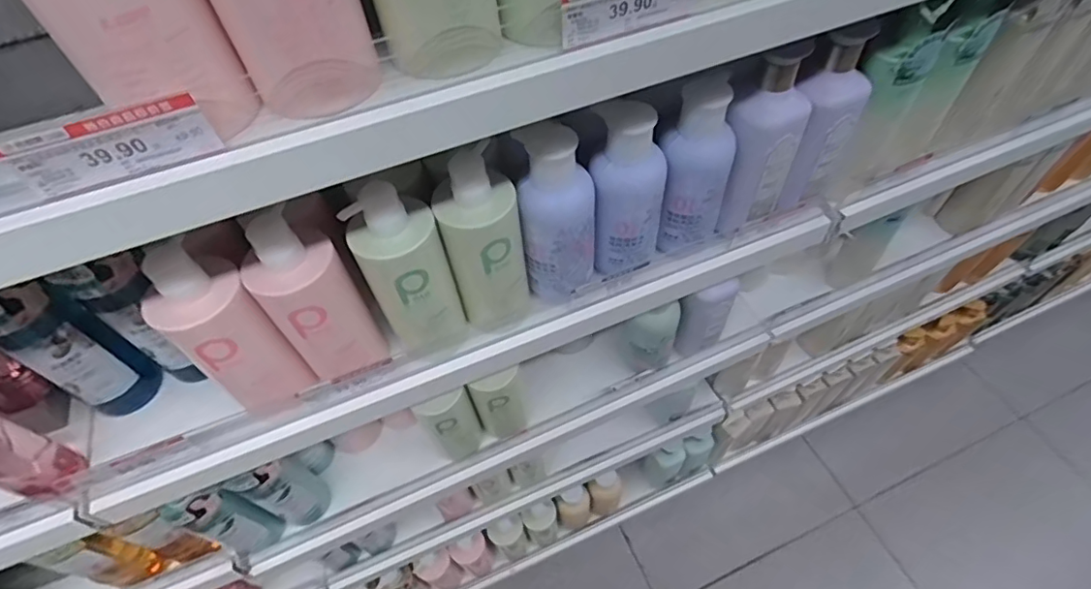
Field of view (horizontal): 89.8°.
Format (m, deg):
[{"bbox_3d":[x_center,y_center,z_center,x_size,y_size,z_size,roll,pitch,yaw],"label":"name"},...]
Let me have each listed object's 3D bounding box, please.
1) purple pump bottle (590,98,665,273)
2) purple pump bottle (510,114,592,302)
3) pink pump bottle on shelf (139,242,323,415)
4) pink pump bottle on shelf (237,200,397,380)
[{"bbox_3d":[0.085,-0.104,0.564,0.070,0.177,0.062,-5,55,0],"label":"purple pump bottle"},{"bbox_3d":[0.013,-0.077,0.555,0.071,0.181,0.066,-9,55,-3],"label":"purple pump bottle"},{"bbox_3d":[-0.279,0.035,0.485,0.071,0.173,0.065,-34,60,-19],"label":"pink pump bottle on shelf"},{"bbox_3d":[-0.209,0.010,0.508,0.079,0.187,0.065,-30,59,-17],"label":"pink pump bottle on shelf"}]

